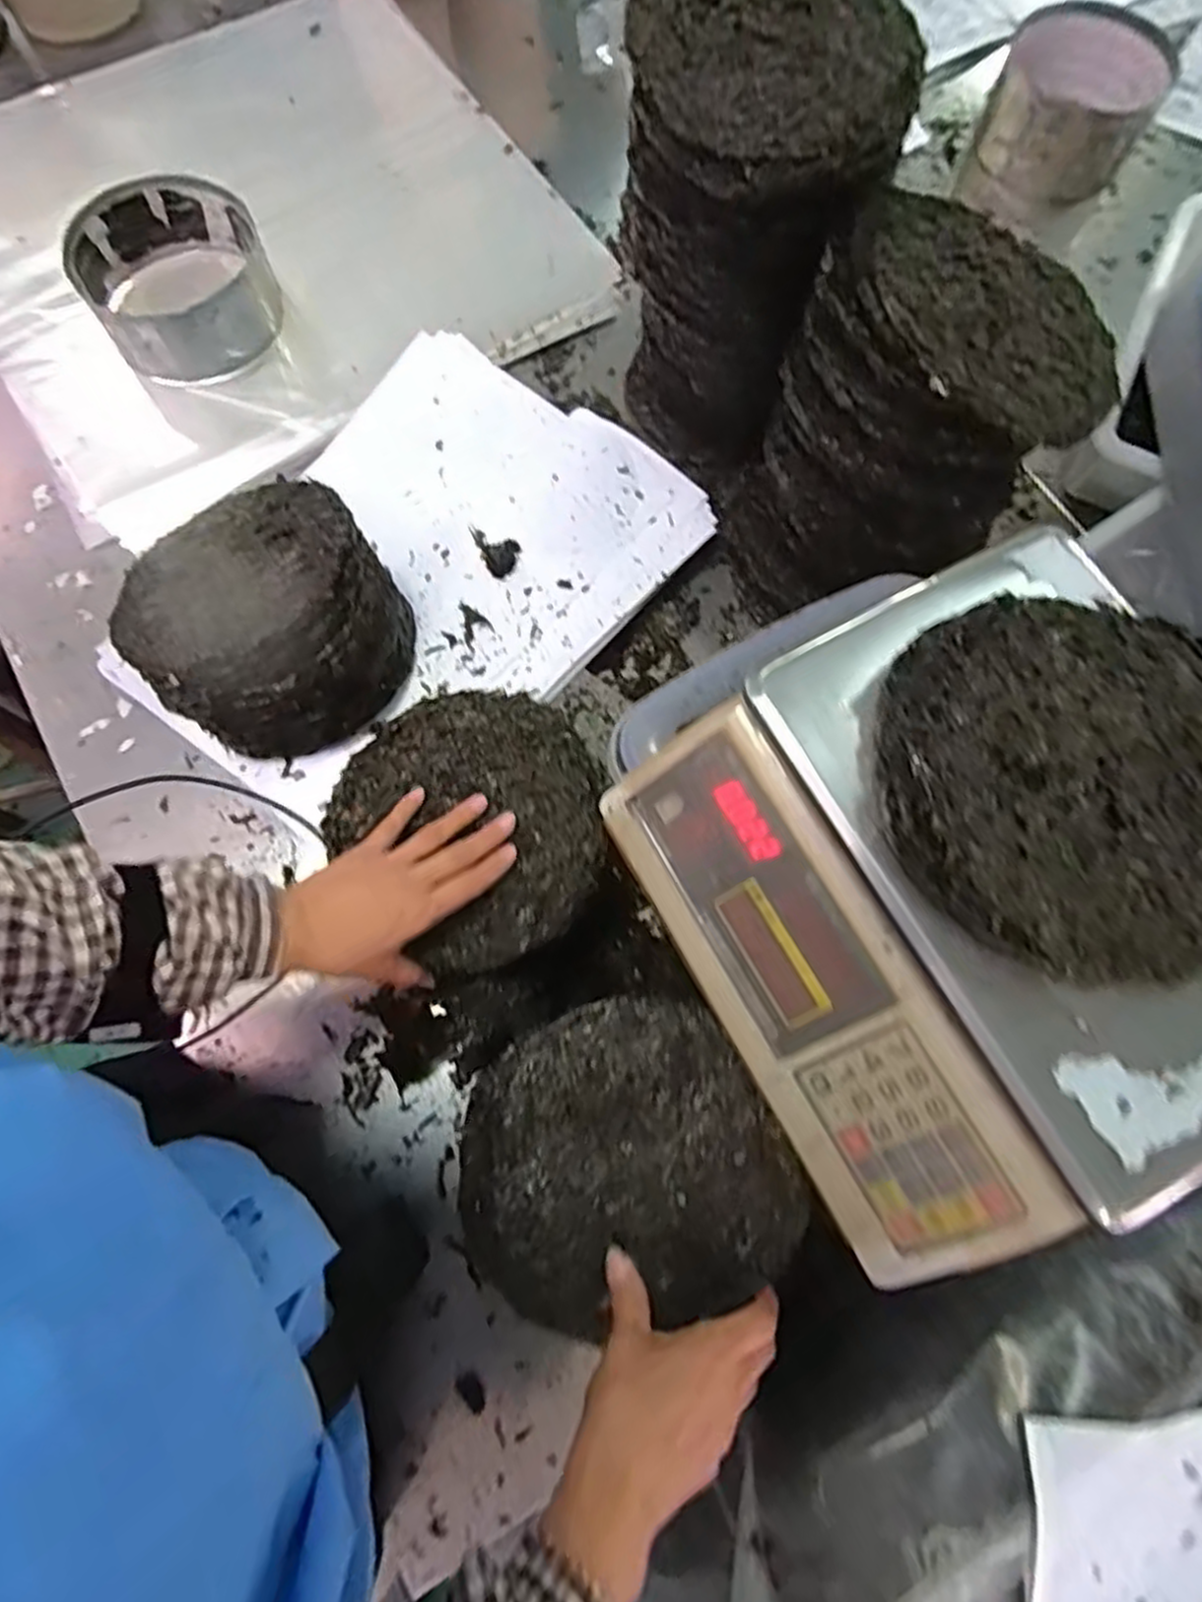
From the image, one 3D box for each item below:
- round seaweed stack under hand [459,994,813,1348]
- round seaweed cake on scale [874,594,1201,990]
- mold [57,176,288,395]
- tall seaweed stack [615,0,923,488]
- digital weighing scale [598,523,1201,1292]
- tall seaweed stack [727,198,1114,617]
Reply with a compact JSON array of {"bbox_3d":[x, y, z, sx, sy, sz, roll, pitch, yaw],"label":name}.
[{"bbox_3d":[0.010,0.235,0.490,0.202,0.029,0.190,0,75,-1],"label":"round seaweed stack under hand"},{"bbox_3d":[0.249,-0.009,0.395,0.198,0.023,0.196,0,75,-1],"label":"round seaweed cake on scale"},{"bbox_3d":[-0.431,-0.532,0.780,0.180,0.090,0.176,-22,76,-7],"label":"mold"},{"bbox_3d":[0.115,-0.468,0.656,0.196,0.321,0.180,20,75,4],"label":"tall seaweed stack"},{"bbox_3d":[0.212,0.043,0.444,0.325,0.098,0.341,-30,78,-9],"label":"digital weighing scale"},{"bbox_3d":[0.246,-0.303,0.633,0.232,0.264,0.192,7,75,0],"label":"tall seaweed stack"}]

